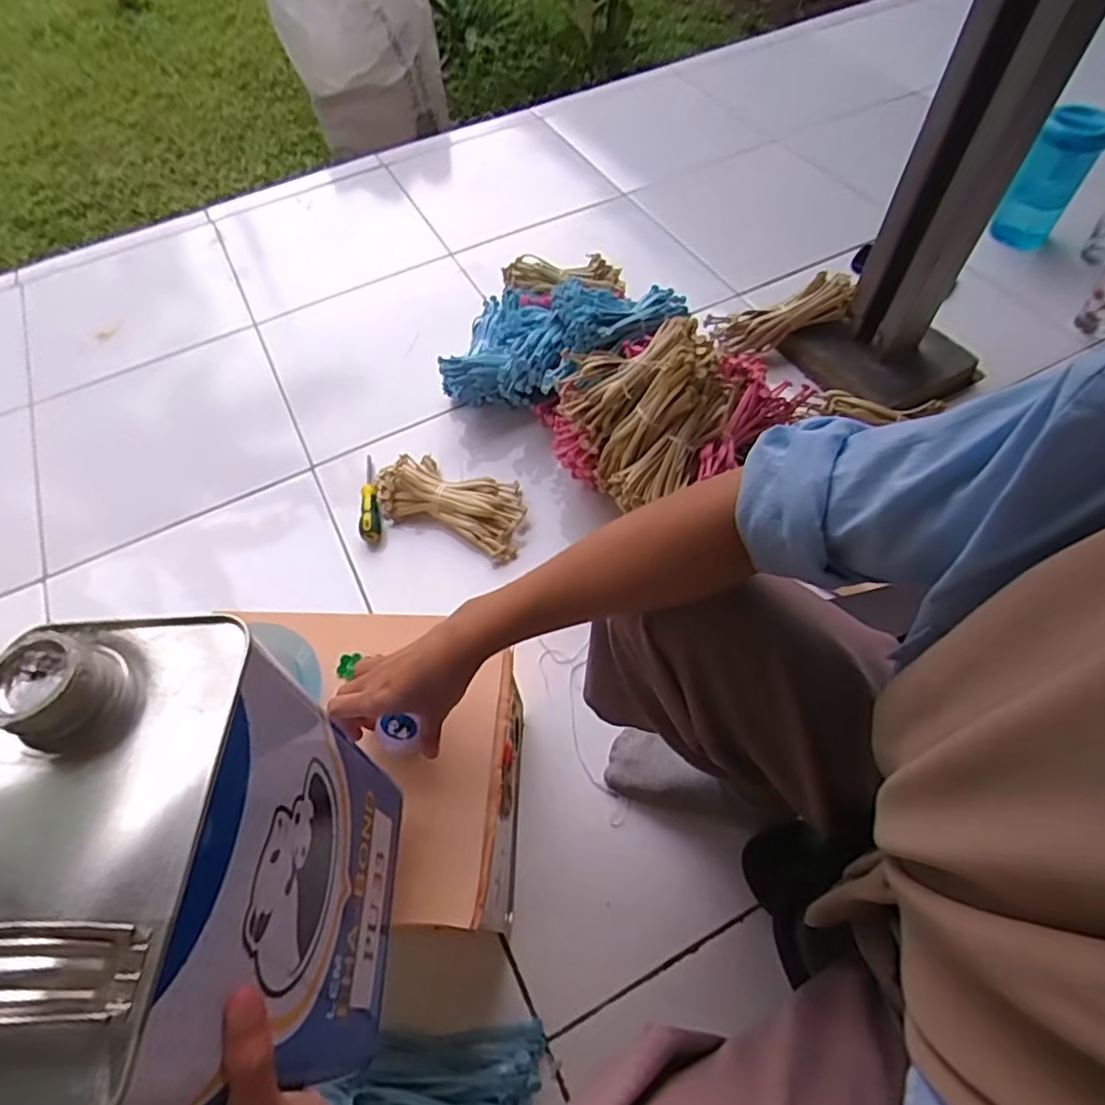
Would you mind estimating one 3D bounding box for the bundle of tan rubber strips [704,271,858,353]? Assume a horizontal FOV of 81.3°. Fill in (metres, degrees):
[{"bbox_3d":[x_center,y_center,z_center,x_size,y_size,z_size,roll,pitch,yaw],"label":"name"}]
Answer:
[{"bbox_3d":[0.362,-0.380,1.018,0.212,0.075,0.059,-15,54,26],"label":"bundle of tan rubber strips"}]

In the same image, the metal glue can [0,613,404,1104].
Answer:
[{"bbox_3d":[-0.161,0.152,0.299,0.113,0.229,0.156,3,59,5],"label":"metal glue can"}]

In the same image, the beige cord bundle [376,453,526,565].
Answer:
[{"bbox_3d":[-0.145,-0.078,0.920,0.229,0.043,0.110,21,62,16],"label":"beige cord bundle"}]

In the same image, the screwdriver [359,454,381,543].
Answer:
[{"bbox_3d":[-0.270,-0.080,0.941,0.028,0.025,0.152,-12,58,-4],"label":"screwdriver"}]

